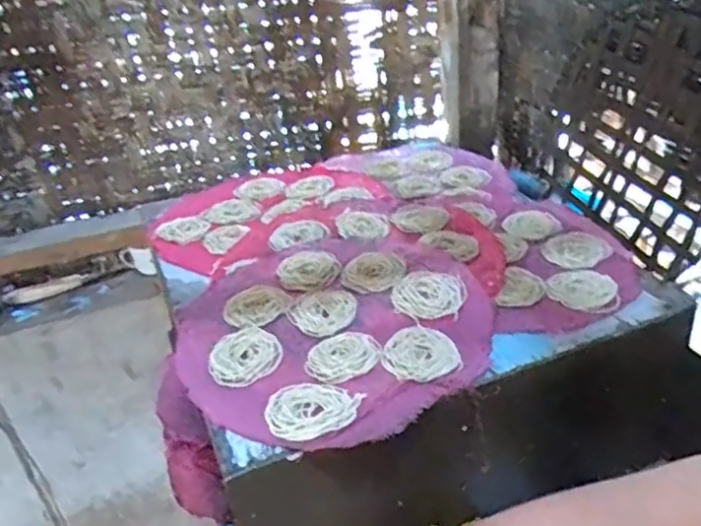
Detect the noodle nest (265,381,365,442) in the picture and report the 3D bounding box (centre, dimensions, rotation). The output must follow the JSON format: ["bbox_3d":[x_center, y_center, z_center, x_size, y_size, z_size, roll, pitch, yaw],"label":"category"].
[{"bbox_3d":[-0.036,0.137,0.610,0.083,0.008,0.074,10,34,24],"label":"noodle nest"}]

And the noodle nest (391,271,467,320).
[{"bbox_3d":[0.087,0.035,0.732,0.077,0.010,0.079,-4,31,2],"label":"noodle nest"}]

